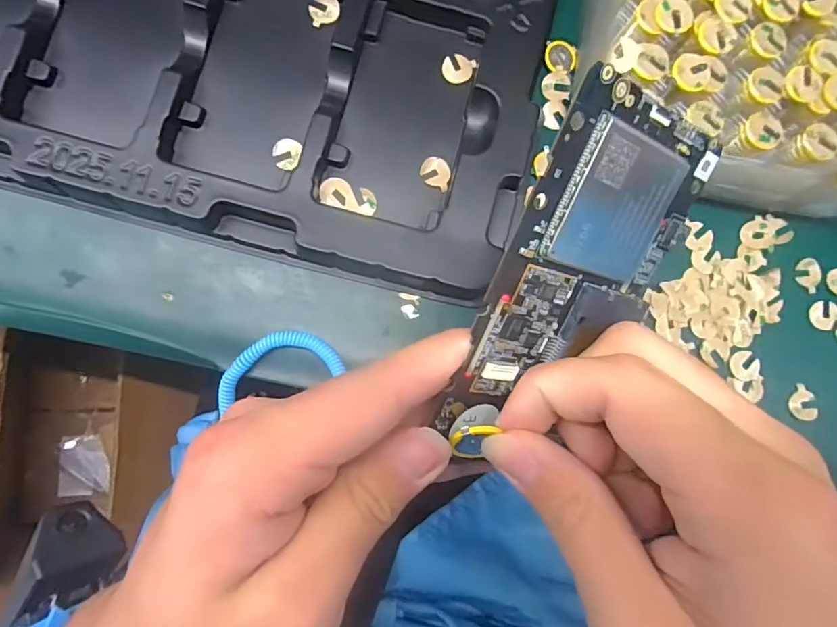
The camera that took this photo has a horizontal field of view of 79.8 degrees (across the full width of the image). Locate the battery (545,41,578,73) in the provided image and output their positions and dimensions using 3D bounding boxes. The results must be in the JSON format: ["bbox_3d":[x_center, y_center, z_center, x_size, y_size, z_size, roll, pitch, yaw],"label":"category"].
[{"bbox_3d":[0.087,-0.157,0.305,0.019,0.004,0.017,-4,83,-6],"label":"battery"}]

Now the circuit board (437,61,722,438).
[{"bbox_3d":[0.053,-0.011,0.158,0.065,0.005,0.106,10,111,-31],"label":"circuit board"}]

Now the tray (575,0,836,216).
[{"bbox_3d":[0.183,-0.145,0.286,0.177,0.051,0.157,7,82,-5],"label":"tray"}]

